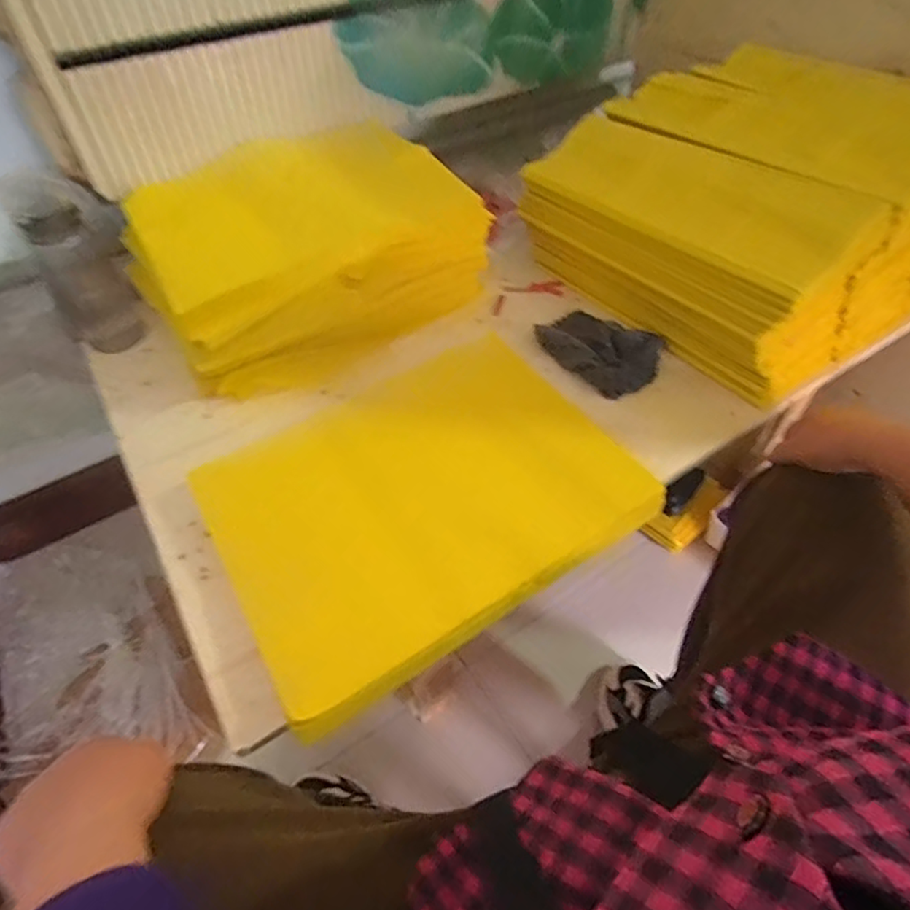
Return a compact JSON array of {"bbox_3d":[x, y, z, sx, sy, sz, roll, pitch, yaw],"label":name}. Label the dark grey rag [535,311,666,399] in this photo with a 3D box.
[{"bbox_3d":[0.169,-0.128,0.665,0.136,0.035,0.112,33,58,27],"label":"dark grey rag"}]

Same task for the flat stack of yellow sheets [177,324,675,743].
[{"bbox_3d":[-0.031,0.030,0.523,0.349,0.034,0.263,-28,54,-20],"label":"flat stack of yellow sheets"}]

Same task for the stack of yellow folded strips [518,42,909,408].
[{"bbox_3d":[0.360,-0.302,0.692,0.408,0.192,0.384,-31,55,-23],"label":"stack of yellow folded strips"}]

